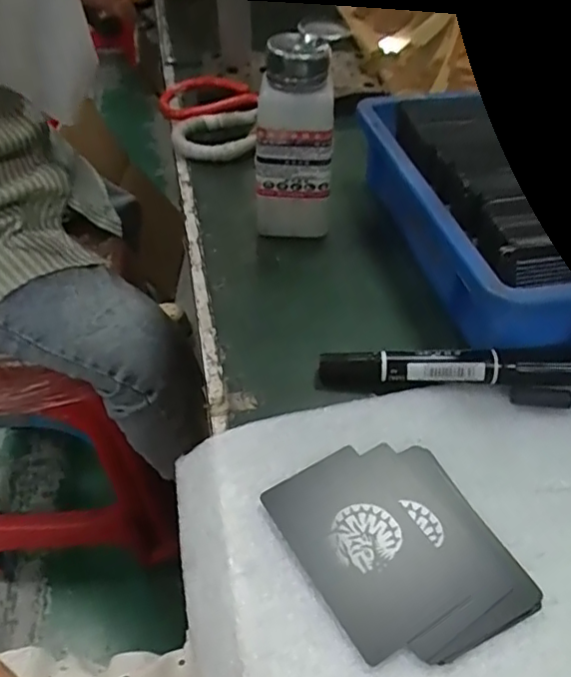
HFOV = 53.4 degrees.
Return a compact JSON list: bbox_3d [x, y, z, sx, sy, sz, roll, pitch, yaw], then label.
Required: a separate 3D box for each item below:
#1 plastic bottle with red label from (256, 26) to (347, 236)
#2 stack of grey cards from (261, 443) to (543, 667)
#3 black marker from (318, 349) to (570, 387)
[{"bbox_3d":[0.008,-0.129,0.374,0.047,0.131,0.044,9,46,9],"label":"plastic bottle with red label"},{"bbox_3d":[0.049,0.091,0.253,0.084,0.004,0.097,-20,49,-18],"label":"stack of grey cards"},{"bbox_3d":[0.091,0.016,0.313,0.140,0.018,0.017,2,46,3],"label":"black marker"}]

